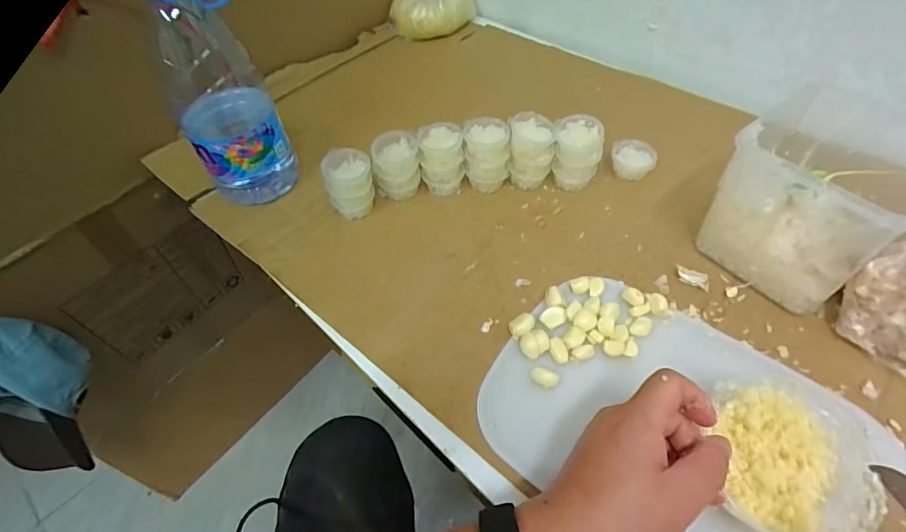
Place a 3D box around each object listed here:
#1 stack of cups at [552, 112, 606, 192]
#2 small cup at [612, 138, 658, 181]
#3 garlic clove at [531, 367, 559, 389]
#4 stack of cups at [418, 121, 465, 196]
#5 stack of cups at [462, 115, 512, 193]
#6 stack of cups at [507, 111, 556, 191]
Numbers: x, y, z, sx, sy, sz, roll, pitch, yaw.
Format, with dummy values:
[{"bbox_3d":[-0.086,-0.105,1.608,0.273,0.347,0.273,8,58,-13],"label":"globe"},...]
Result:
[{"bbox_3d":[0.143,-0.128,0.539,0.051,0.074,0.042,8,54,12],"label":"stack of cups"},{"bbox_3d":[0.215,-0.126,0.559,0.050,0.027,0.042,13,55,15],"label":"small cup"},{"bbox_3d":[0.078,0.097,0.404,0.023,0.012,0.014,25,59,22],"label":"garlic clove"},{"bbox_3d":[-0.012,-0.124,0.551,0.048,0.073,0.044,-4,53,2],"label":"stack of cups"},{"bbox_3d":[0.040,-0.126,0.547,0.050,0.070,0.056,2,53,7],"label":"stack of cups"},{"bbox_3d":[0.091,-0.131,0.541,0.049,0.074,0.051,8,54,11],"label":"stack of cups"}]

